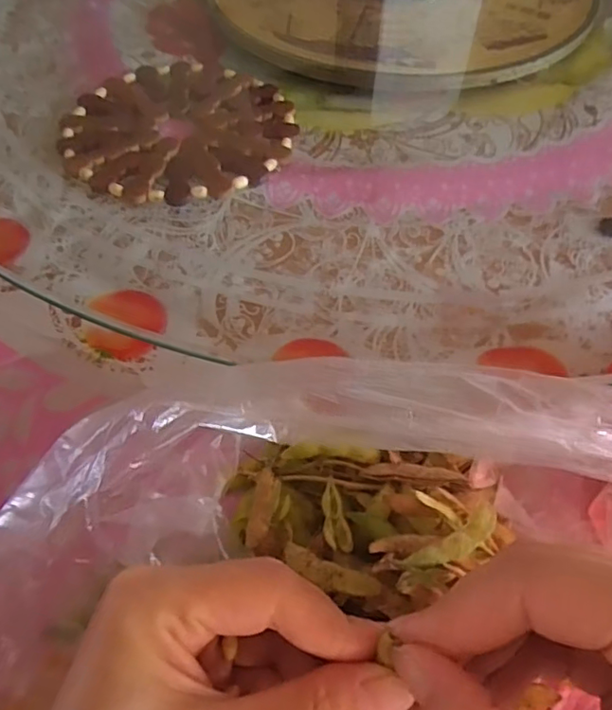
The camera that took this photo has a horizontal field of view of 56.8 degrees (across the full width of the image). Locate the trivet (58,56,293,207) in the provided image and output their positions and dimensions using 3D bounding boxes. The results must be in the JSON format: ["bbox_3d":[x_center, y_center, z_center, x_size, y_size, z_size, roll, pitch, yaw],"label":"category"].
[{"bbox_3d":[-0.087,-0.158,0.392,0.154,0.013,0.151,-1,58,2],"label":"trivet"}]

